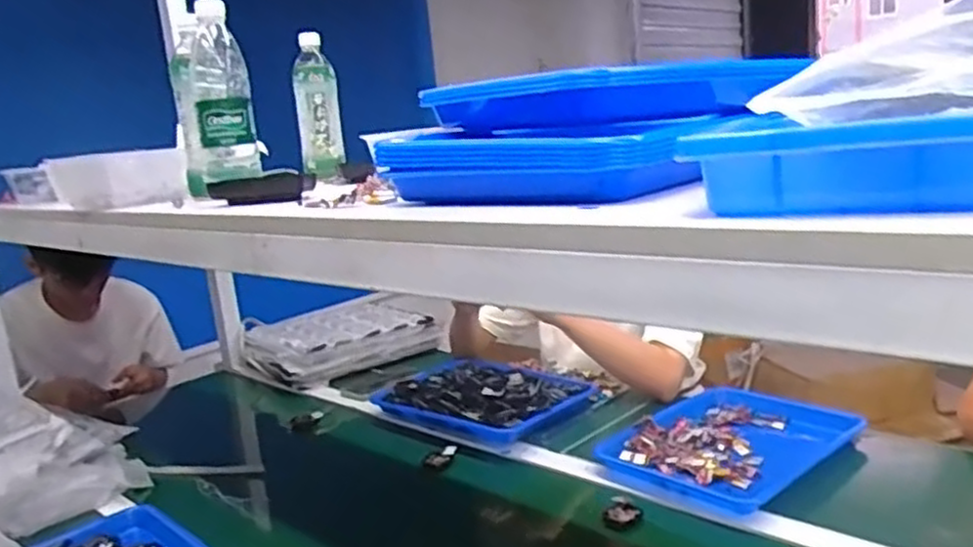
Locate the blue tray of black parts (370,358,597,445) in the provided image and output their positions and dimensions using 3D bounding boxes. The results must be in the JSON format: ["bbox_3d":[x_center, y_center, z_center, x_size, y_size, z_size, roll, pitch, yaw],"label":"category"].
[{"bbox_3d":[-0.006,0.192,1.193,0.229,0.040,0.303,-16,16,-41],"label":"blue tray of black parts"}]

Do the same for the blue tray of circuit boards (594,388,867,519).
[{"bbox_3d":[0.328,0.220,0.991,0.334,0.024,0.225,-15,15,-36],"label":"blue tray of circuit boards"}]

